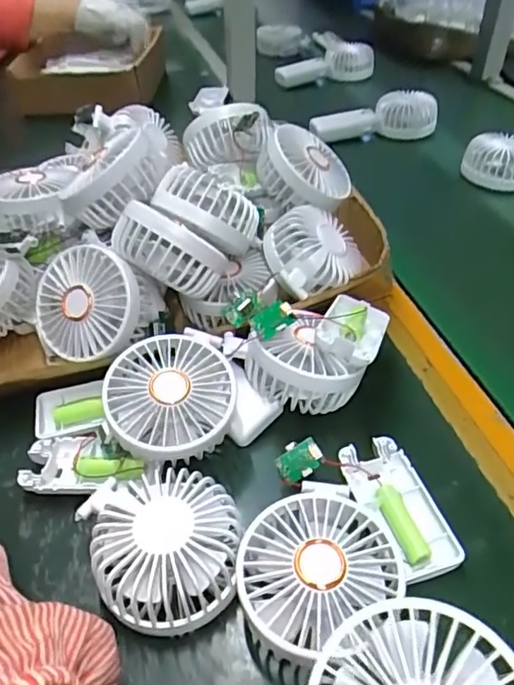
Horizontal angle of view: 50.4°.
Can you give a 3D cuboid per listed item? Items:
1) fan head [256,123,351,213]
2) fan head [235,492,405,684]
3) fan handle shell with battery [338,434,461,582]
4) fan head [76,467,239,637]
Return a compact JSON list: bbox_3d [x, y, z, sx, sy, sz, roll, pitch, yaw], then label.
[{"bbox_3d":[0.043,-0.156,0.499,0.087,0.042,0.082,48,51,3],"label":"fan head"},{"bbox_3d":[0.032,0.131,0.300,0.088,0.045,0.083,-28,49,-25],"label":"fan head"},{"bbox_3d":[0.090,0.103,0.346,0.042,0.016,0.093,-14,45,-13],"label":"fan handle shell with battery"},{"bbox_3d":[-0.054,0.116,0.320,0.084,0.047,0.095,-17,46,-15],"label":"fan head"}]

